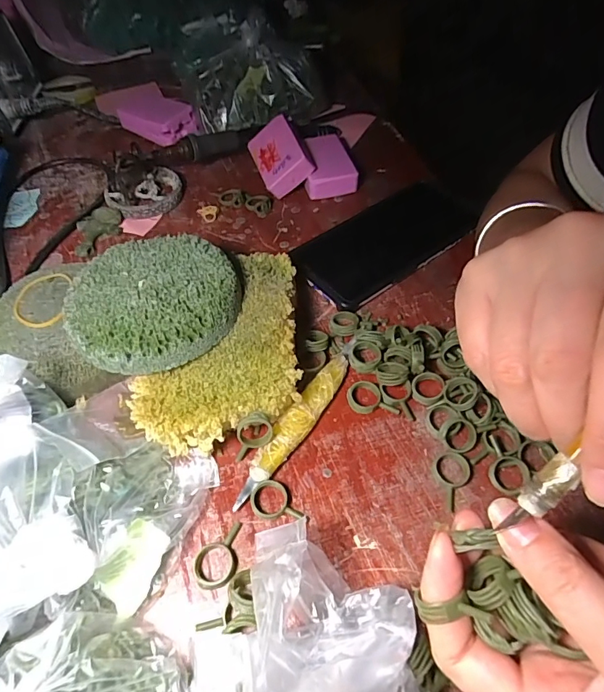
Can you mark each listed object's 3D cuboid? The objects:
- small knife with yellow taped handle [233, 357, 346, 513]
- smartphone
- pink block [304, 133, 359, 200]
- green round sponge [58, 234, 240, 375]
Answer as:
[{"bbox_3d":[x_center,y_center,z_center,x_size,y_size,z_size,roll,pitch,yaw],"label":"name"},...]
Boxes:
[{"bbox_3d":[-0.003,0.048,0.272,0.018,0.011,0.115,27,59,19],"label":"small knife with yellow taped handle"},{"bbox_3d":[0.069,-0.092,0.371,0.161,0.013,0.083,-33,60,-20],"label":"smartphone"},{"bbox_3d":[0.022,-0.175,0.424,0.046,0.022,0.074,-9,54,-5],"label":"pink block"},{"bbox_3d":[-0.091,-0.031,0.271,0.100,0.019,0.094,-1,54,1],"label":"green round sponge"}]

